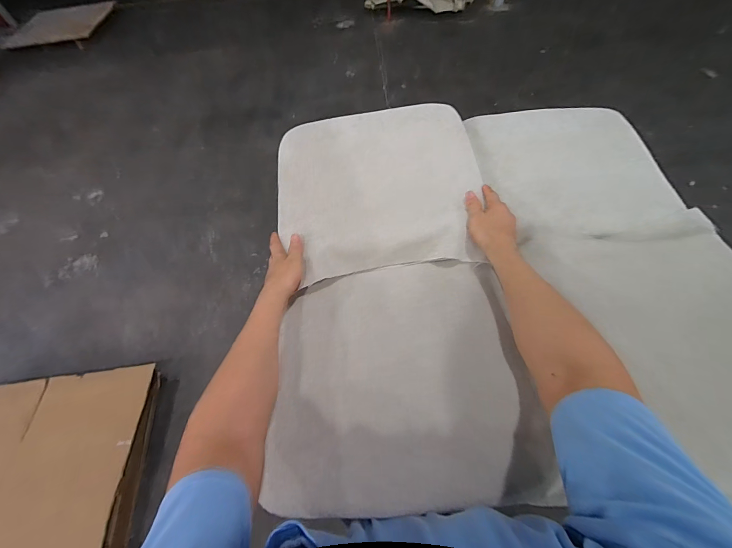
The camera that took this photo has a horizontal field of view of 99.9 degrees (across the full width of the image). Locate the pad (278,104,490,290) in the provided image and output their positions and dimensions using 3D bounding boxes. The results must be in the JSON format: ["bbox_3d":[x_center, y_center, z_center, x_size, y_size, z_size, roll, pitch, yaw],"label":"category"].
[{"bbox_3d":[0.021,-0.198,0.658,0.419,0.046,0.402,-9,67,4],"label":"pad"}]

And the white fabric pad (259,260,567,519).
[{"bbox_3d":[0.047,0.149,0.495,0.386,0.063,0.371,-5,61,1],"label":"white fabric pad"}]

